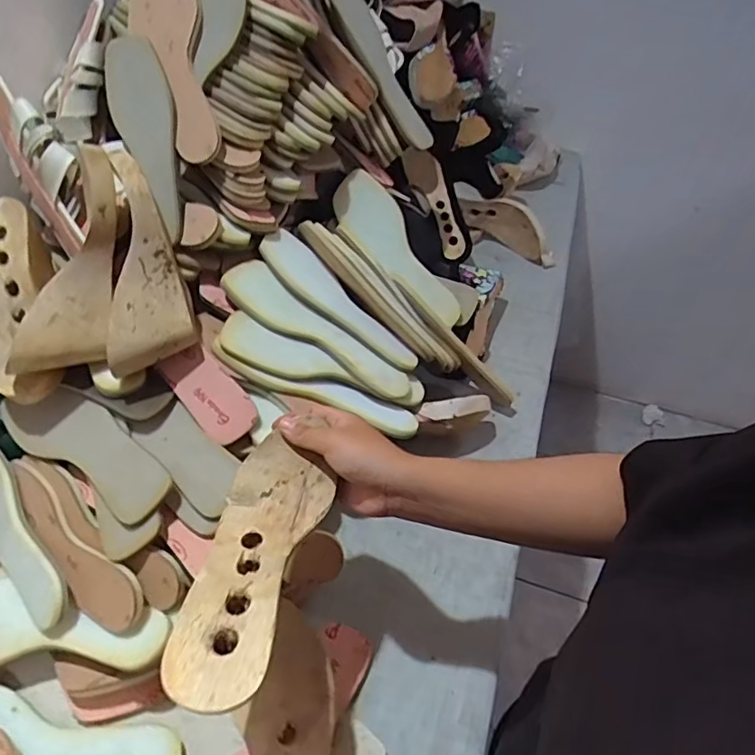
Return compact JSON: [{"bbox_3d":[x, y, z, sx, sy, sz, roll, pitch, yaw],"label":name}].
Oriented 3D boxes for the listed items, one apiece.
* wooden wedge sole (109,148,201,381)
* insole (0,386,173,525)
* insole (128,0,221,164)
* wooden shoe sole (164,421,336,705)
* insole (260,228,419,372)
[{"bbox_3d":[-0.225,-0.113,0.559,0.077,0.065,0.214,-2,93,-4],"label":"wooden wedge sole"},{"bbox_3d":[-0.296,0.068,0.563,0.224,0.018,0.073,26,76,21],"label":"insole"},{"bbox_3d":[-0.222,-0.350,0.616,0.074,0.033,0.225,-13,90,-14],"label":"insole"},{"bbox_3d":[-0.081,0.118,0.378,0.073,0.029,0.201,6,31,3],"label":"wooden shoe sole"},{"bbox_3d":[-0.046,-0.090,0.679,0.231,0.020,0.078,41,54,-1],"label":"insole"}]

